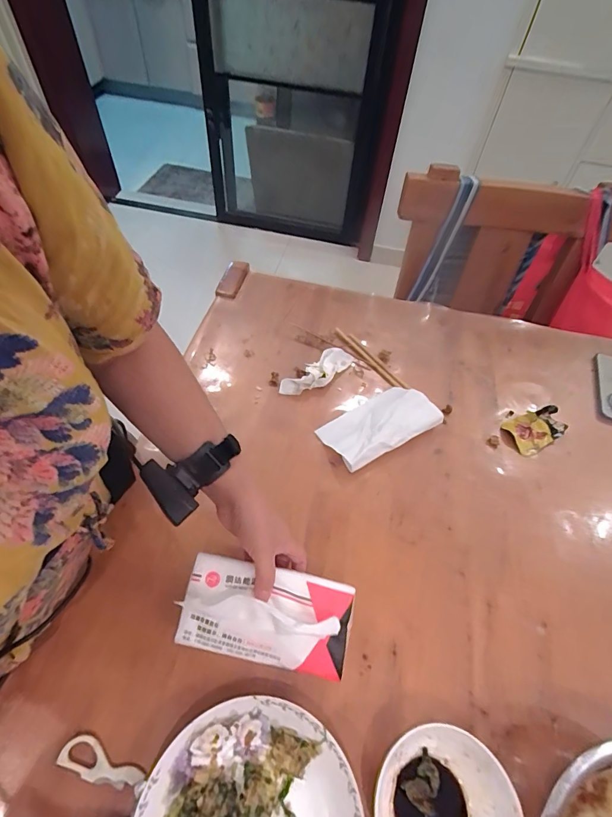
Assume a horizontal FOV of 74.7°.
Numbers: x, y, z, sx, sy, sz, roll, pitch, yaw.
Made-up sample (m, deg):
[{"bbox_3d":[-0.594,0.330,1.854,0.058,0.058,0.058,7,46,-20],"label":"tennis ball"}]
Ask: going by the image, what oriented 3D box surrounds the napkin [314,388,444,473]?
[{"bbox_3d":[0.111,0.020,0.629,0.177,0.034,0.104,-24,60,-19],"label":"napkin"}]

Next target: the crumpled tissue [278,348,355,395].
[{"bbox_3d":[0.021,-0.061,0.686,0.139,0.024,0.055,-36,65,-25],"label":"crumpled tissue"}]

